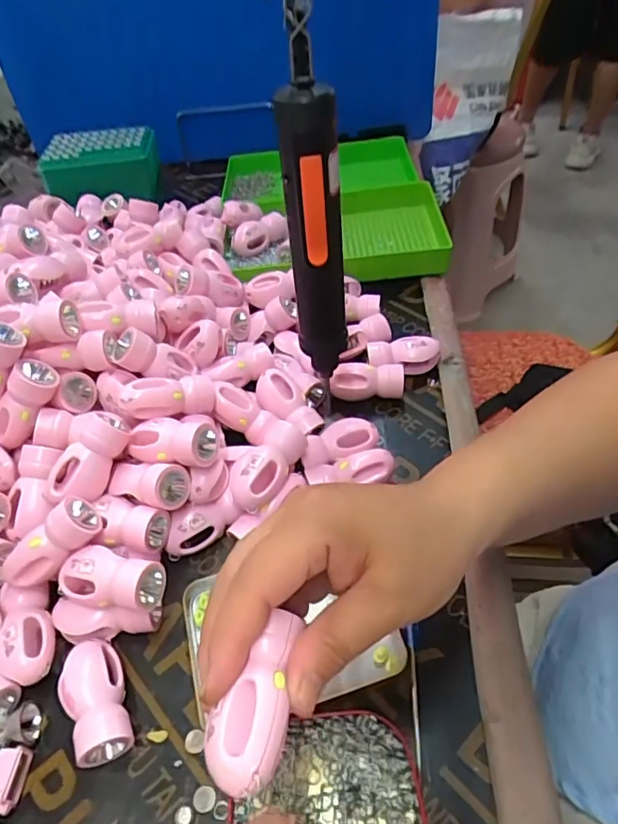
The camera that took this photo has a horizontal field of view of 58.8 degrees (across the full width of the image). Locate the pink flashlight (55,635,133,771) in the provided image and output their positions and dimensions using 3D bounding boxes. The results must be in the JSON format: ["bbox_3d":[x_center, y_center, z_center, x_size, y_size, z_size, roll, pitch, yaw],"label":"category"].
[{"bbox_3d":[-0.124,0.168,0.321,0.032,0.029,0.063,-21,48,-13],"label":"pink flashlight"}]

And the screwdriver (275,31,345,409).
[{"bbox_3d":[0.005,-0.096,0.333,0.031,0.205,0.032,-2,47,3],"label":"screwdriver"}]

